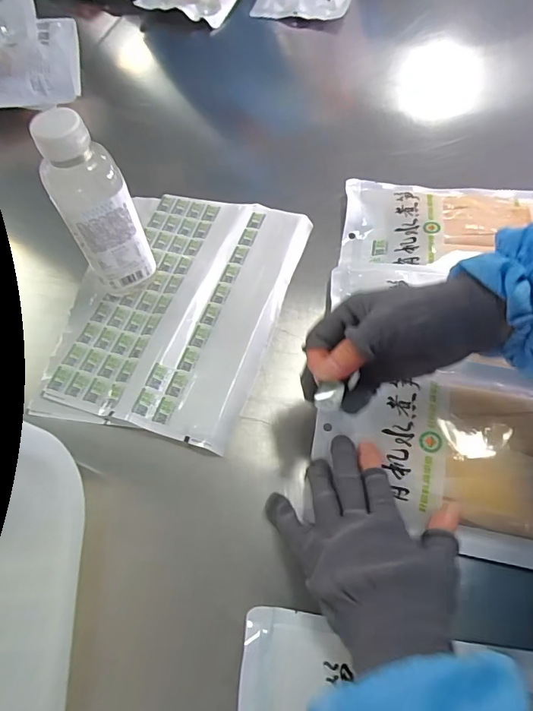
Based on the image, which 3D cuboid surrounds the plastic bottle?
[{"bbox_3d":[-0.154,-0.131,0.408,0.067,0.180,0.052,-27,63,-12],"label":"plastic bottle"}]

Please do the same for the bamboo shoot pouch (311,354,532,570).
[{"bbox_3d":[0.173,0.078,0.358,0.258,0.037,0.156,10,64,8],"label":"bamboo shoot pouch"}]

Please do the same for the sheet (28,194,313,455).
[{"bbox_3d":[-0.094,-0.060,0.462,0.208,0.015,0.293,14,62,10],"label":"sheet"}]

